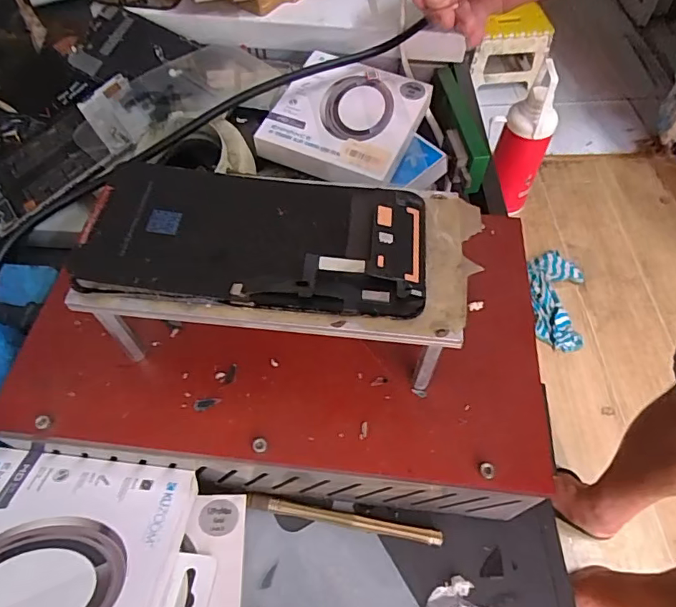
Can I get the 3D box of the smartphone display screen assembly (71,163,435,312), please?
[{"bbox_3d":[-0.034,-0.031,0.209,0.140,0.011,0.069,4,57,3],"label":"smartphone display screen assembly"}]

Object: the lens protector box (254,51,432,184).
[{"bbox_3d":[0.006,-0.143,0.379,0.107,0.029,0.107,23,61,15],"label":"lens protector box"}]

